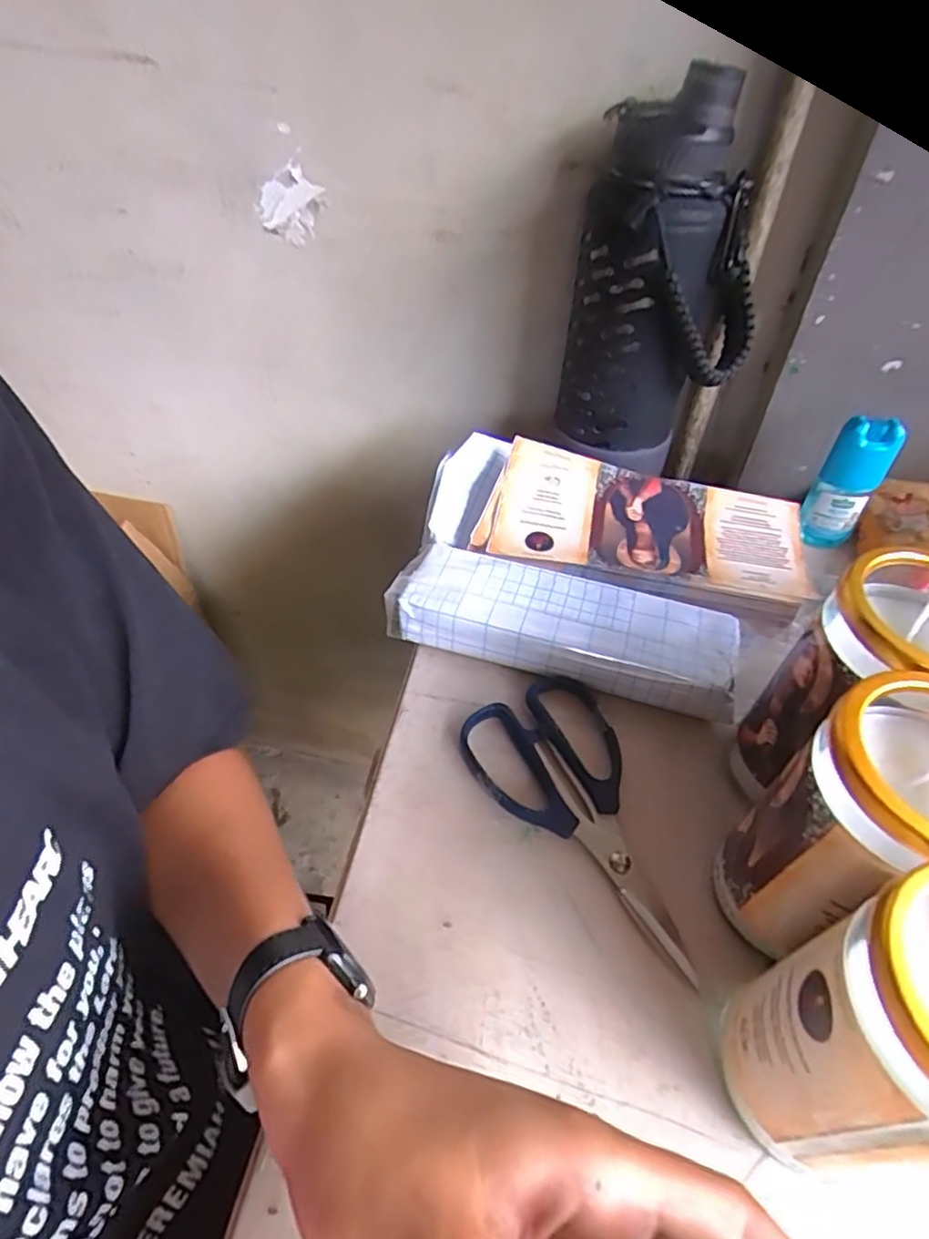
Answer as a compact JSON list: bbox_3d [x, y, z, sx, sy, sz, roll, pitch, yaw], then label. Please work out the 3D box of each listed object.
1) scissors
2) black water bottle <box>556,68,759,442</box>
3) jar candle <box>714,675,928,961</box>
[{"bbox_3d":[0.070,0.099,0.337,0.085,0.011,0.160,-26,53,-23],"label":"scissors"},{"bbox_3d":[0.137,-0.227,0.437,0.125,0.226,0.087,17,49,14],"label":"black water bottle"},{"bbox_3d":[0.159,0.090,0.259,0.076,0.139,0.066,-20,51,-19],"label":"jar candle"}]

